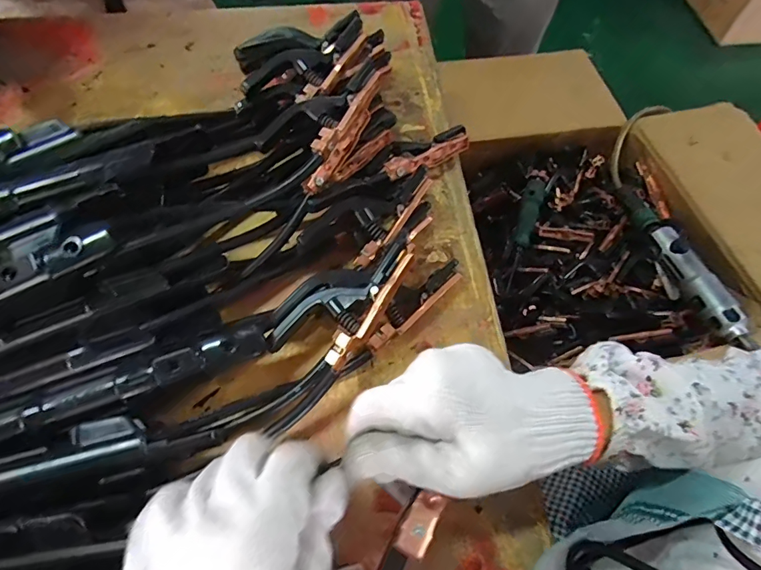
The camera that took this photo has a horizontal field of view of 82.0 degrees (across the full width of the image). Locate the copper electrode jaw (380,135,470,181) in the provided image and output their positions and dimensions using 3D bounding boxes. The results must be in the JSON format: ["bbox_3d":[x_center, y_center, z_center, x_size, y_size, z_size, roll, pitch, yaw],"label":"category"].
[{"bbox_3d":[0.043,-0.115,0.406,0.093,0.027,0.017,-27,69,-15],"label":"copper electrode jaw"}]

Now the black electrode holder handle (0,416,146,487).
[{"bbox_3d":[-0.217,0.104,0.244,0.154,0.020,0.022,-16,67,-11],"label":"black electrode holder handle"}]

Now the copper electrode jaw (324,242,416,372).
[{"bbox_3d":[-0.004,0.013,0.301,0.018,0.009,0.100,33,79,11],"label":"copper electrode jaw"}]

